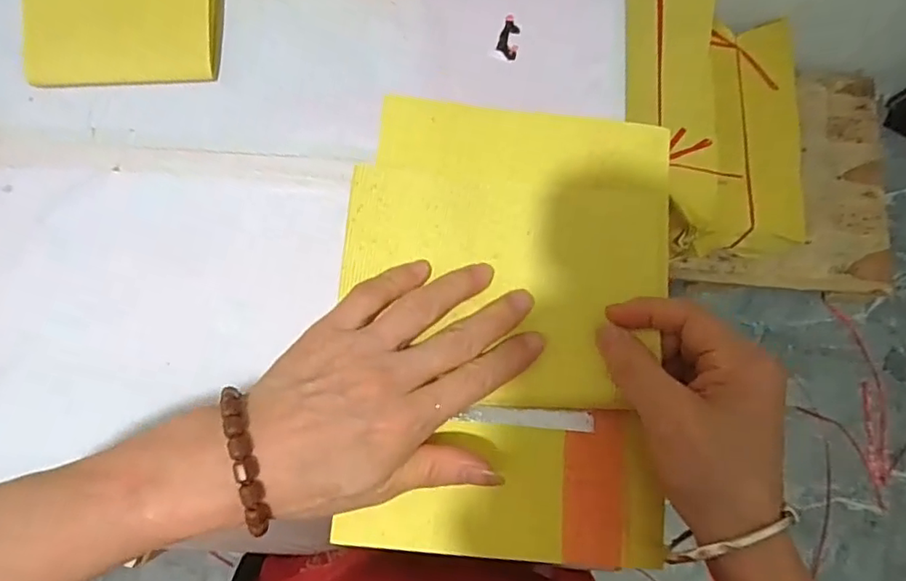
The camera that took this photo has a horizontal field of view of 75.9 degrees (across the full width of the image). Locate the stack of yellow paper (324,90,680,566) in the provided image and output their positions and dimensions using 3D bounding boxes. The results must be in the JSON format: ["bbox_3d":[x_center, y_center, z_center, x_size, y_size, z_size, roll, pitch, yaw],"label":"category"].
[{"bbox_3d":[0.027,0.013,0.290,0.159,0.015,0.225,4,77,-1],"label":"stack of yellow paper"}]

